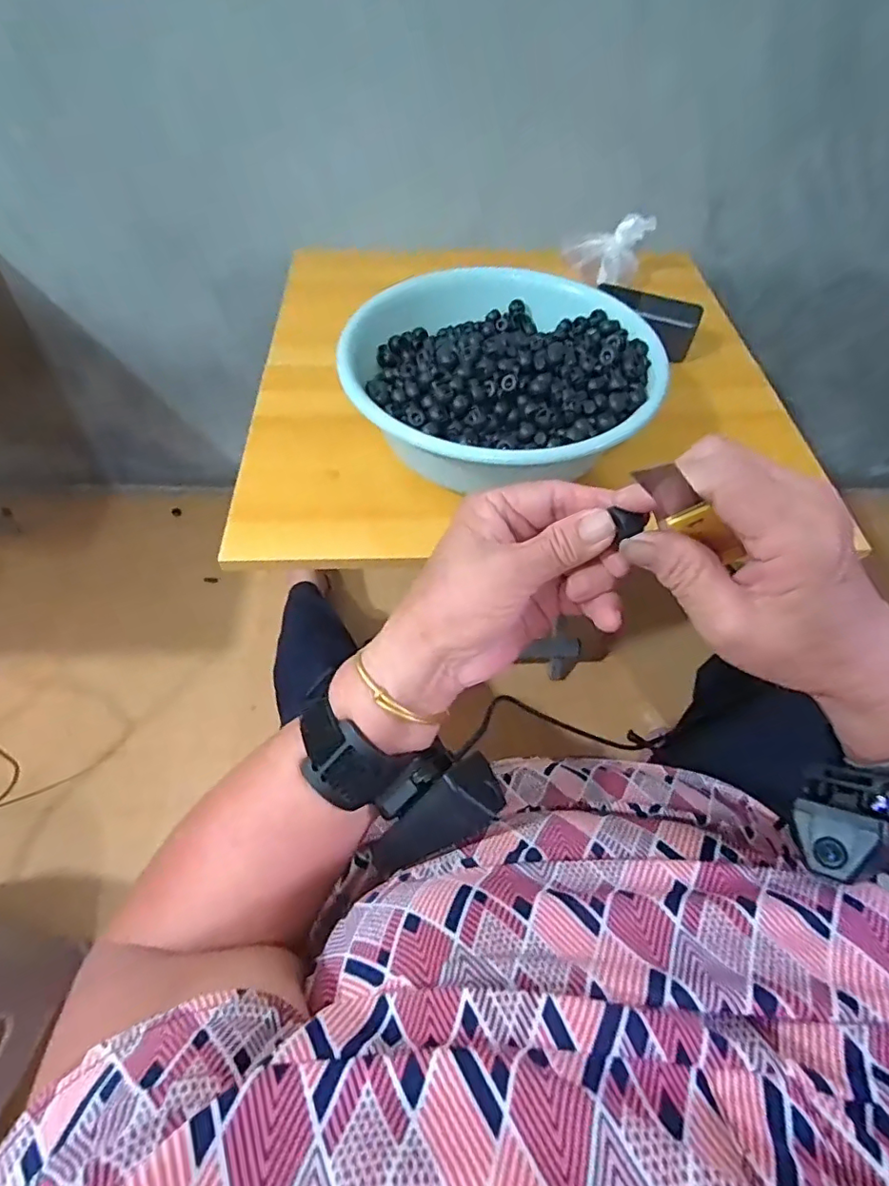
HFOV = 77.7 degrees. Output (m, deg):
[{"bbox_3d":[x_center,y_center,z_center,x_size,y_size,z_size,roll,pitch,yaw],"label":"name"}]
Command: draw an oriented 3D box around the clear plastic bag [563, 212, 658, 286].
[{"bbox_3d":[0.209,-0.460,0.724,0.109,0.065,0.060,25,58,13],"label":"clear plastic bag"}]

